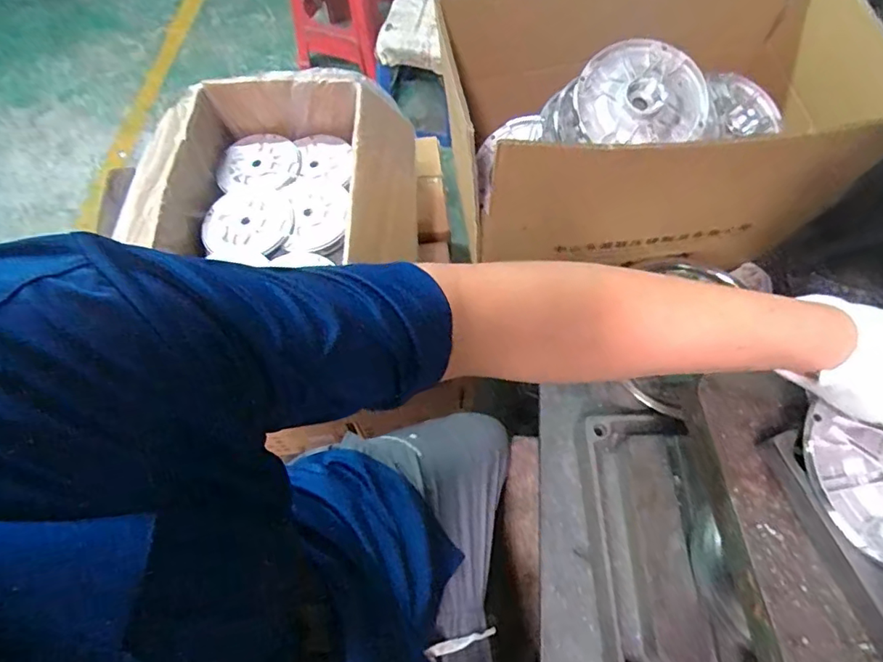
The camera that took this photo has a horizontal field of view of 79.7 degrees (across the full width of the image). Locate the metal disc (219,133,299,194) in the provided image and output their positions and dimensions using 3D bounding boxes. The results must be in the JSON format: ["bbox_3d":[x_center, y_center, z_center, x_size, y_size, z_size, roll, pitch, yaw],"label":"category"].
[{"bbox_3d":[-0.306,-0.288,0.895,0.123,0.013,0.129,0,64,1],"label":"metal disc"}]

